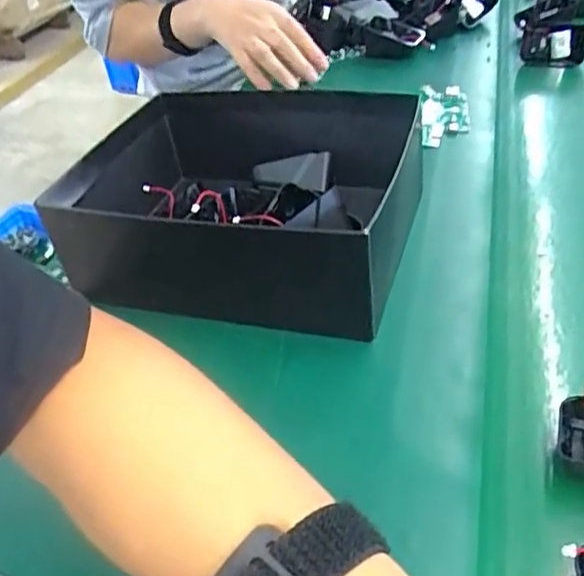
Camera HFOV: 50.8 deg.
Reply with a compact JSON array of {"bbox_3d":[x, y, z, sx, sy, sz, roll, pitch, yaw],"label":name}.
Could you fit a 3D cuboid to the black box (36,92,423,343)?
[{"bbox_3d":[-0.032,-0.077,0.478,0.241,0.088,0.186,7,45,19],"label":"black box"}]

